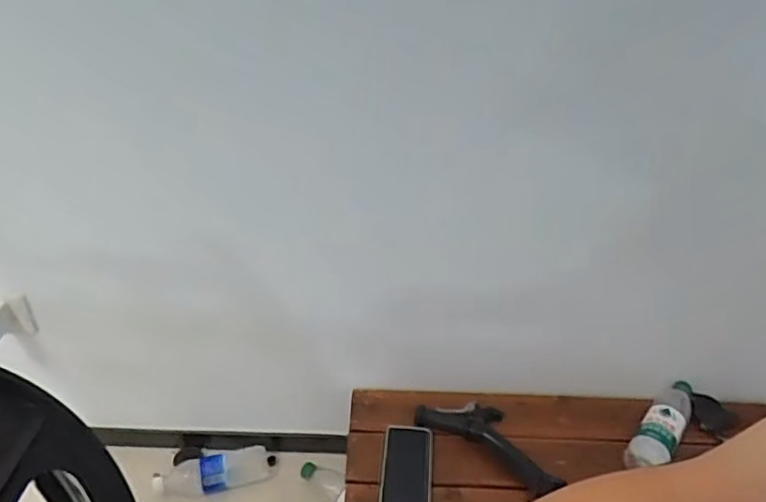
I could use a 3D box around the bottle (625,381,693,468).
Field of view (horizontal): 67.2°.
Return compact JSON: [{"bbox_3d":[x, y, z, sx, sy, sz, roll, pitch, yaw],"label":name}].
[{"bbox_3d":[0.501,0.299,1.018,0.061,0.054,0.227,27,40,31],"label":"bottle"}]

